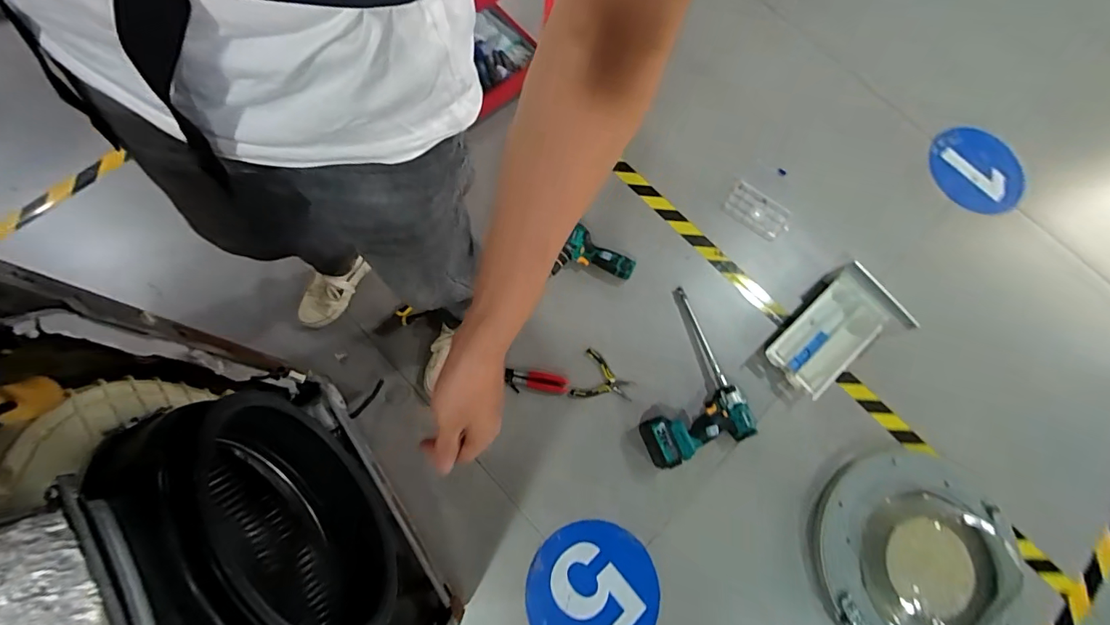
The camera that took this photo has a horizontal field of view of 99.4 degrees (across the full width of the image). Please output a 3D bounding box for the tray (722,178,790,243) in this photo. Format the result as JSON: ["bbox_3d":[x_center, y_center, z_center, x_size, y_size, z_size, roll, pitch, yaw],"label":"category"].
[{"bbox_3d":[0.564,-0.286,1.318,0.179,0.024,0.108,34,75,6],"label":"tray"}]

